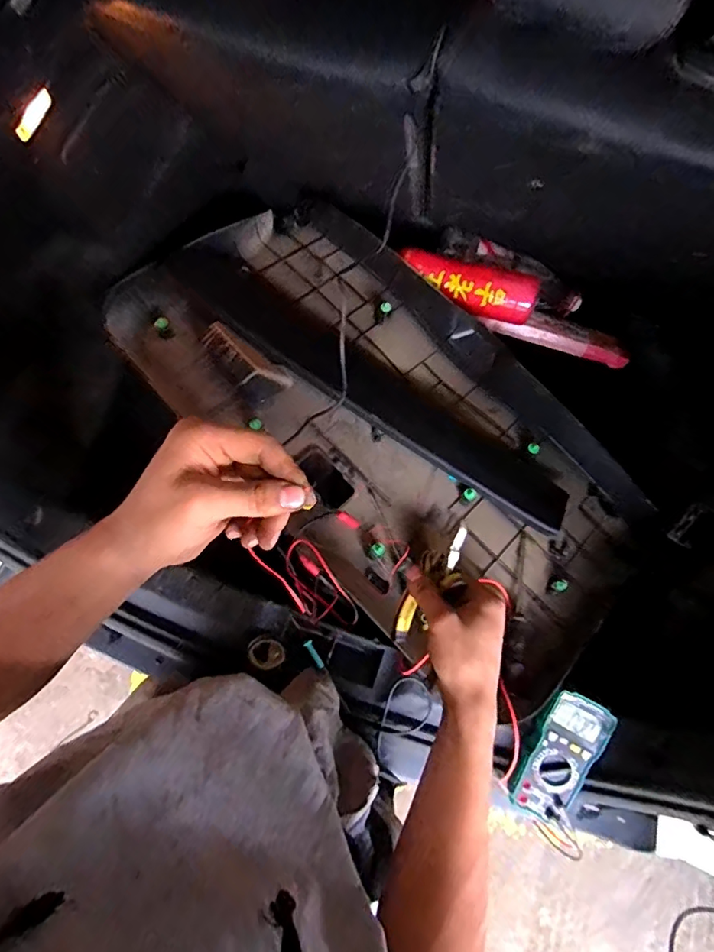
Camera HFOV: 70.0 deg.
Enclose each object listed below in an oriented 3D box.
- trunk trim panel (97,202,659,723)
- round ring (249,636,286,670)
[{"bbox_3d":[0.047,-0.092,0.826,0.497,0.087,0.874,-39,79,-24],"label":"trunk trim panel"},{"bbox_3d":[-0.129,0.251,0.720,0.051,0.023,0.045,29,78,5],"label":"round ring"}]

